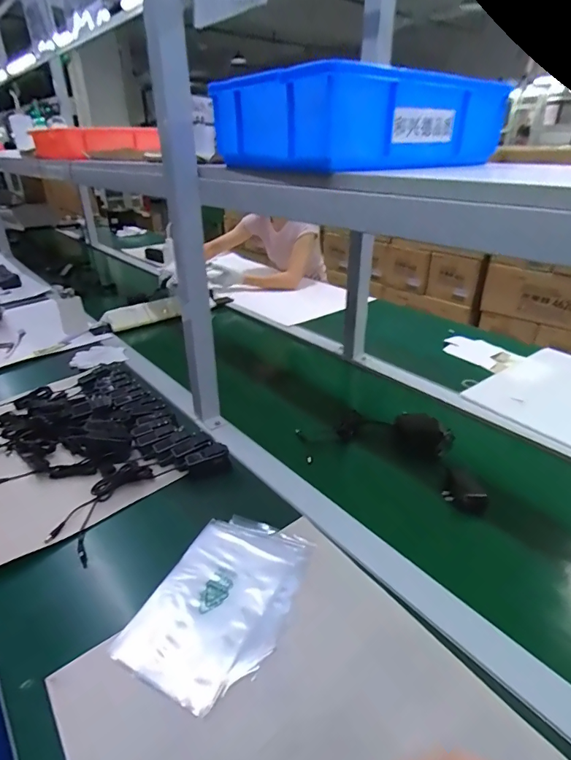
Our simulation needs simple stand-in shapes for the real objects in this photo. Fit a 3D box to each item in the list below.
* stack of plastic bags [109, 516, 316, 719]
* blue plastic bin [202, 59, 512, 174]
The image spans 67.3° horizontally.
[{"bbox_3d":[-0.074,0.268,0.534,0.162,0.011,0.233,14,32,23],"label":"stack of plastic bags"},{"bbox_3d":[0.105,-0.360,0.605,0.332,0.097,0.245,-25,38,-37],"label":"blue plastic bin"}]

